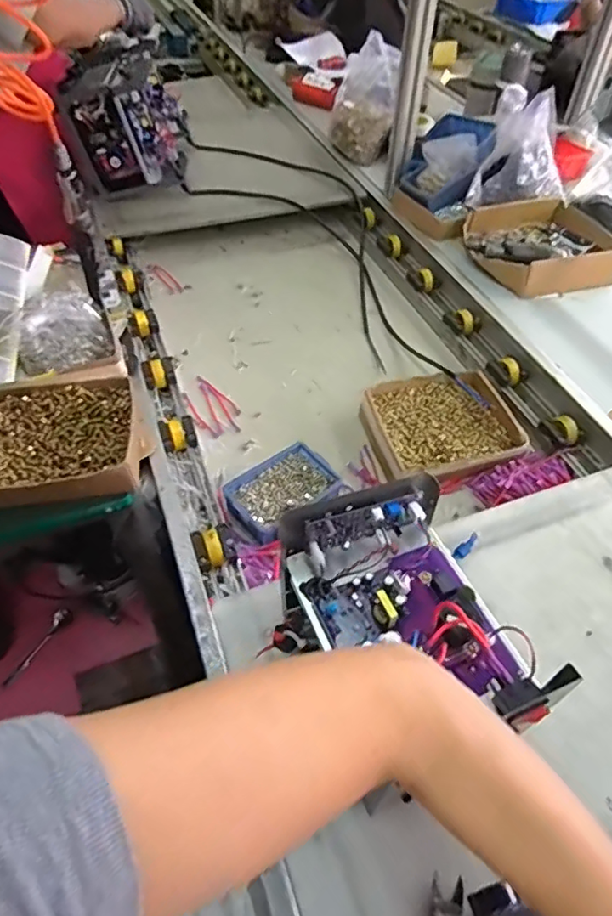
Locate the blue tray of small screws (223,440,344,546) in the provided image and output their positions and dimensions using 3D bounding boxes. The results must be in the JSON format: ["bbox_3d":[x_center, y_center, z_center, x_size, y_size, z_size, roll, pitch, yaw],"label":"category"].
[{"bbox_3d":[-0.034,0.050,0.803,0.151,0.045,0.105,-35,59,-27],"label":"blue tray of small screws"}]

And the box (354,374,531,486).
[{"bbox_3d":[0.216,-0.050,0.895,0.227,0.043,0.198,-10,51,-9],"label":"box"}]

